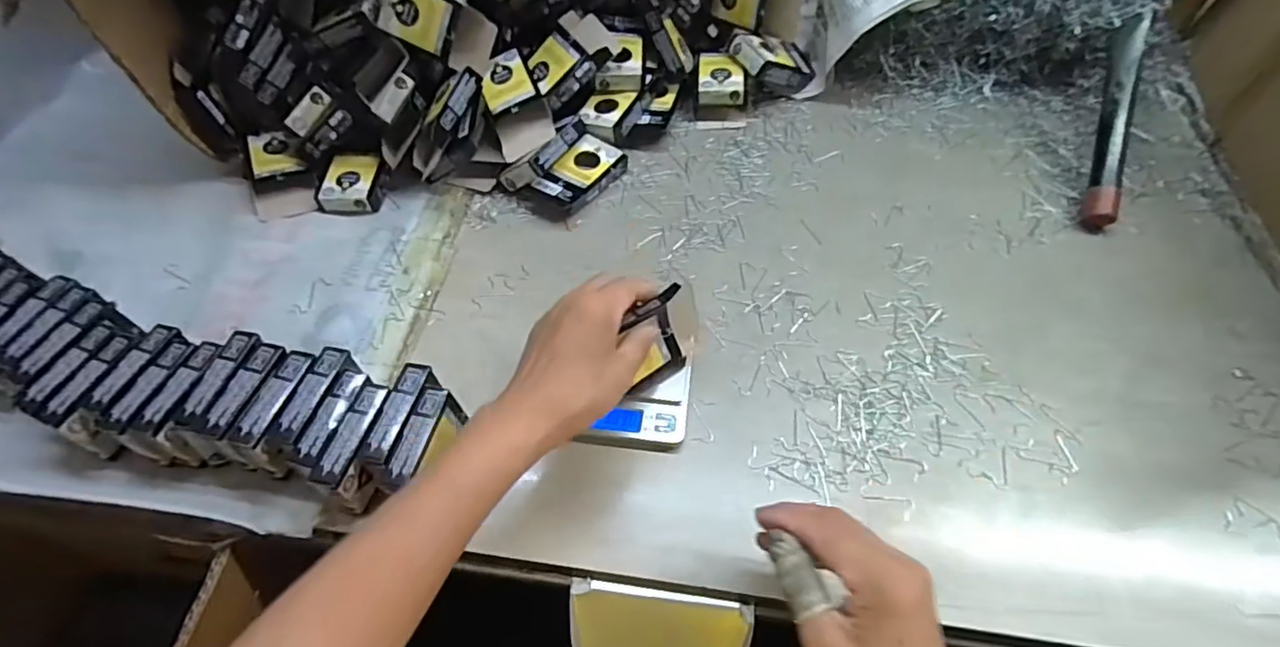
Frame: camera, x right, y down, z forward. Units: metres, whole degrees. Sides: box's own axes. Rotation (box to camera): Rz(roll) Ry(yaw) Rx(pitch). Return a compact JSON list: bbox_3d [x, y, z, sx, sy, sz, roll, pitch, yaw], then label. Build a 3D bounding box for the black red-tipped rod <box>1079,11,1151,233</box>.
[{"bbox_3d":[0.437,-0.186,0.555,0.020,0.026,0.202,13,83,10],"label":"black red-tipped rod"}]

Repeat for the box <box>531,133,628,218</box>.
[{"bbox_3d":[-0.058,-0.140,0.579,0.050,0.027,0.091,32,62,19],"label":"box"}]

